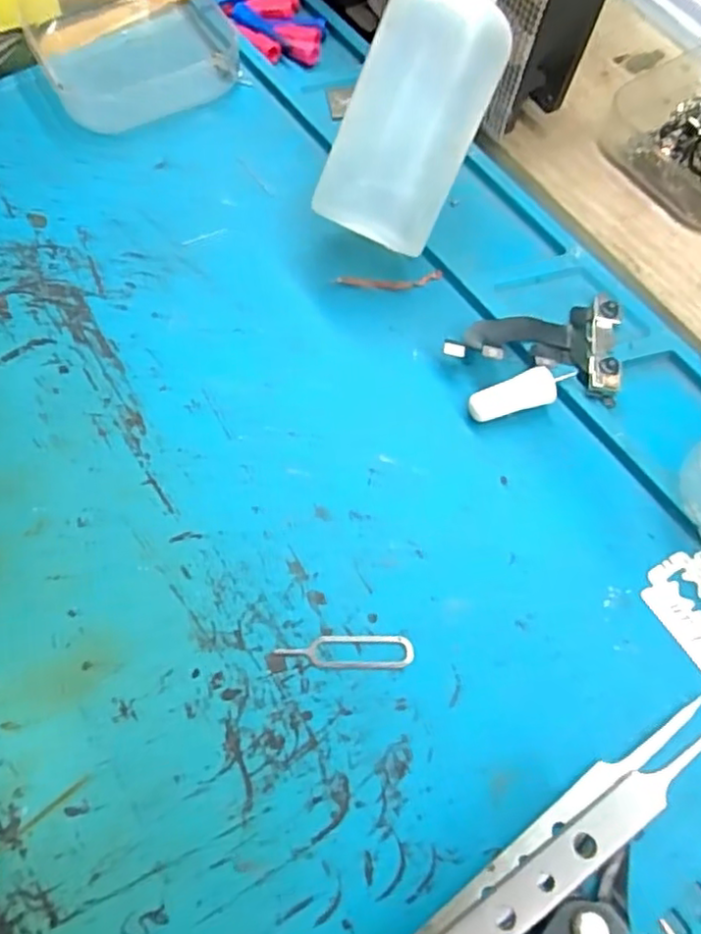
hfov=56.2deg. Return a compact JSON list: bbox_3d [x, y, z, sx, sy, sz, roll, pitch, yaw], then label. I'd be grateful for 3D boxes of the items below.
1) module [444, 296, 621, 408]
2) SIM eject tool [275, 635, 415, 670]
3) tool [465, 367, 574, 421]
[{"bbox_3d":[0.053,-0.039,0.189,0.047,0.008,0.034,12,67,3],"label":"module"},{"bbox_3d":[-0.001,0.044,0.156,0.033,0.004,0.008,-1,67,-3],"label":"SIM eject tool"},{"bbox_3d":[0.047,-0.020,0.182,0.029,0.009,0.009,-13,68,-8],"label":"tool"}]

